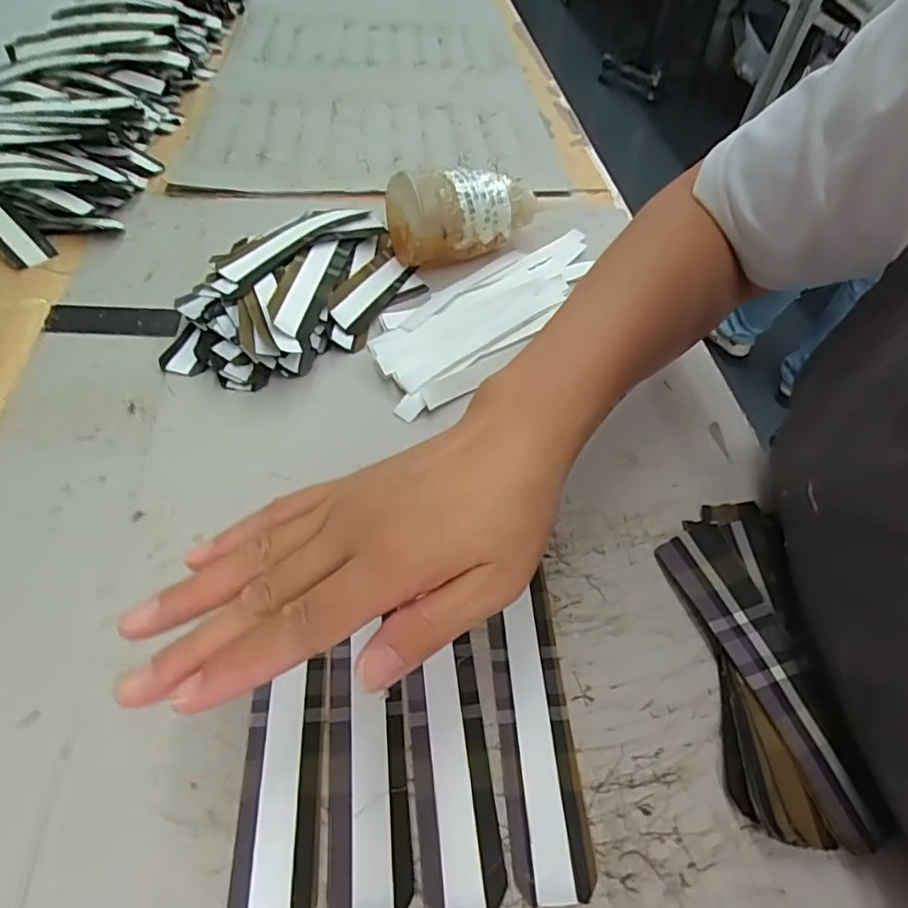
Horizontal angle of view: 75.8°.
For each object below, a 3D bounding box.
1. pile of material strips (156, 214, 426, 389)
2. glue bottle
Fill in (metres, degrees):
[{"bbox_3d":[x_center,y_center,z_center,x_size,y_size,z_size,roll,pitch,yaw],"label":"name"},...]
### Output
[{"bbox_3d":[-0.107,-0.125,0.420,0.116,0.042,0.210,31,55,19],"label":"pile of material strips"},{"bbox_3d":[0.004,-0.190,0.455,0.101,0.058,0.051,-18,55,-18],"label":"glue bottle"}]

